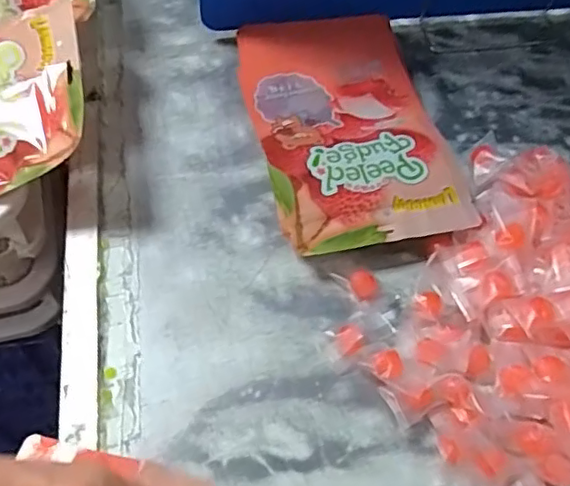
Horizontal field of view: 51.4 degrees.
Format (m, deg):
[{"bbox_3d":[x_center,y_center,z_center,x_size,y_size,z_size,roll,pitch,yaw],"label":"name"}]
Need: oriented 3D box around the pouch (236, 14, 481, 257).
[{"bbox_3d":[0.051,-0.112,0.532,0.157,0.037,0.274,-9,59,-9],"label":"pouch"}]

